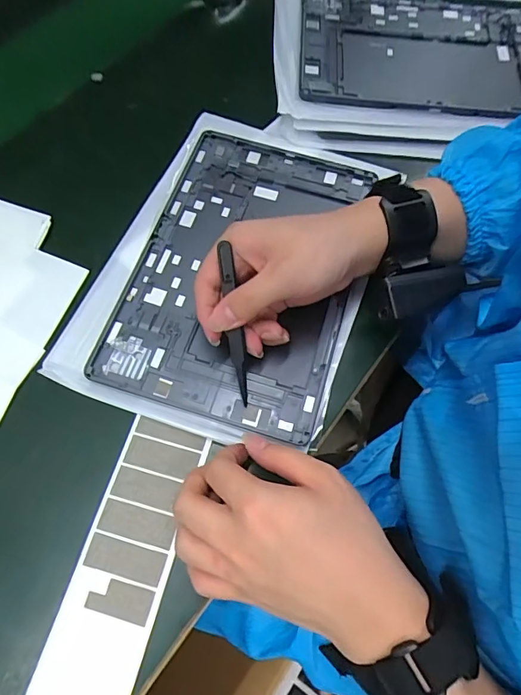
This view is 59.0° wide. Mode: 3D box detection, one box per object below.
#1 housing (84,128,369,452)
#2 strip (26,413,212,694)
[{"bbox_3d":[-0.011,-0.067,0.377,0.166,0.011,0.256,17,68,5],"label":"housing"},{"bbox_3d":[-0.086,0.138,0.288,0.057,0.004,0.184,14,66,6],"label":"strip"}]

